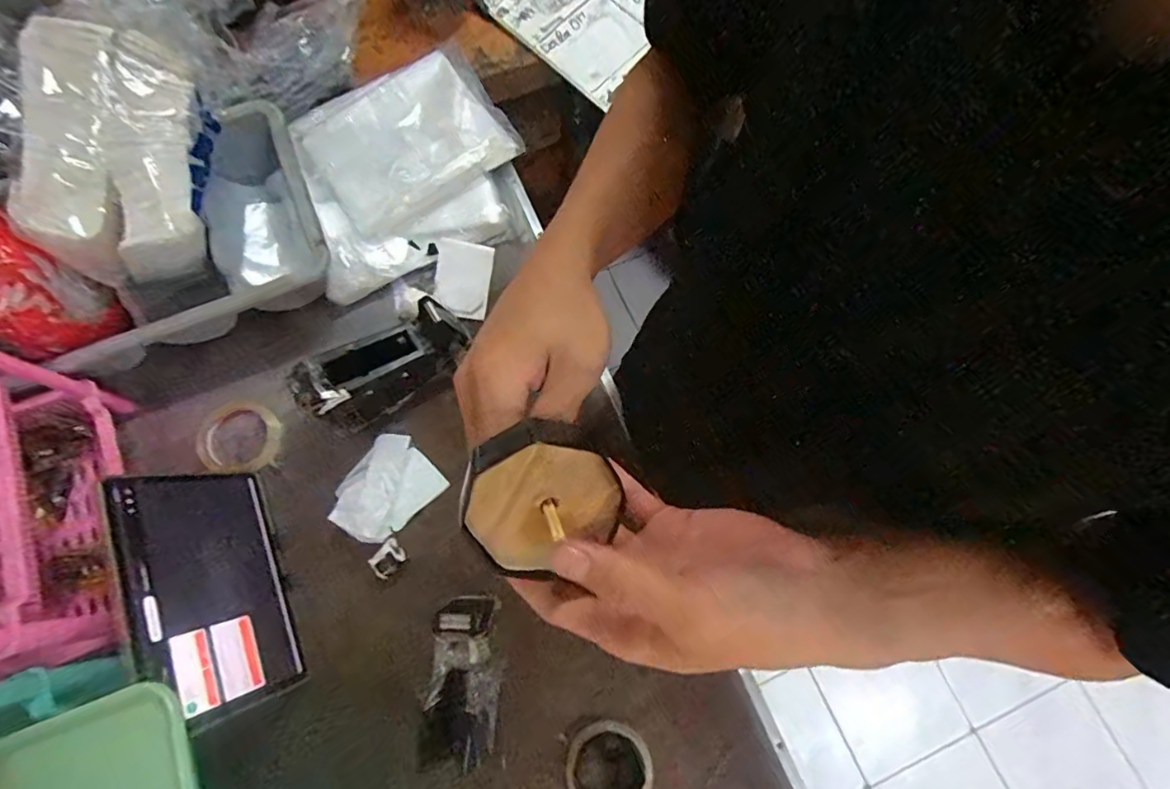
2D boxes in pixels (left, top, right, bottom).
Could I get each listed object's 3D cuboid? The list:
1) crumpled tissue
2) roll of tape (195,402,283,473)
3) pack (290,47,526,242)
[{"bbox_3d":[-0.245,0.114,0.645,0.095,0.044,0.125,44,78,11],"label":"crumpled tissue"},{"bbox_3d":[-0.447,0.056,0.694,0.090,0.027,0.092,0,74,0],"label":"roll of tape"},{"bbox_3d":[-0.253,-0.374,0.766,0.280,0.037,0.236,-39,78,-10],"label":"pack"}]

